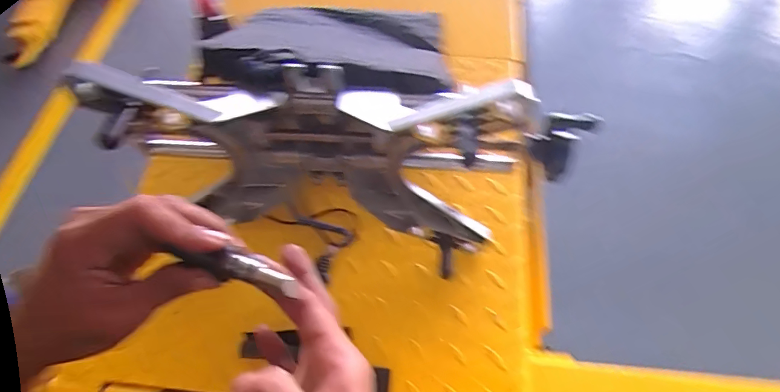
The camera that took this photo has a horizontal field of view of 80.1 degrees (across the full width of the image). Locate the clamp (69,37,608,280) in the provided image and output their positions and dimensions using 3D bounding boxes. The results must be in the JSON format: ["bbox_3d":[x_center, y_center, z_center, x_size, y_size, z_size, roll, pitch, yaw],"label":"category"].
[{"bbox_3d":[-0.056,-0.046,0.477,0.446,0.234,0.125,10,61,6],"label":"clamp"}]

